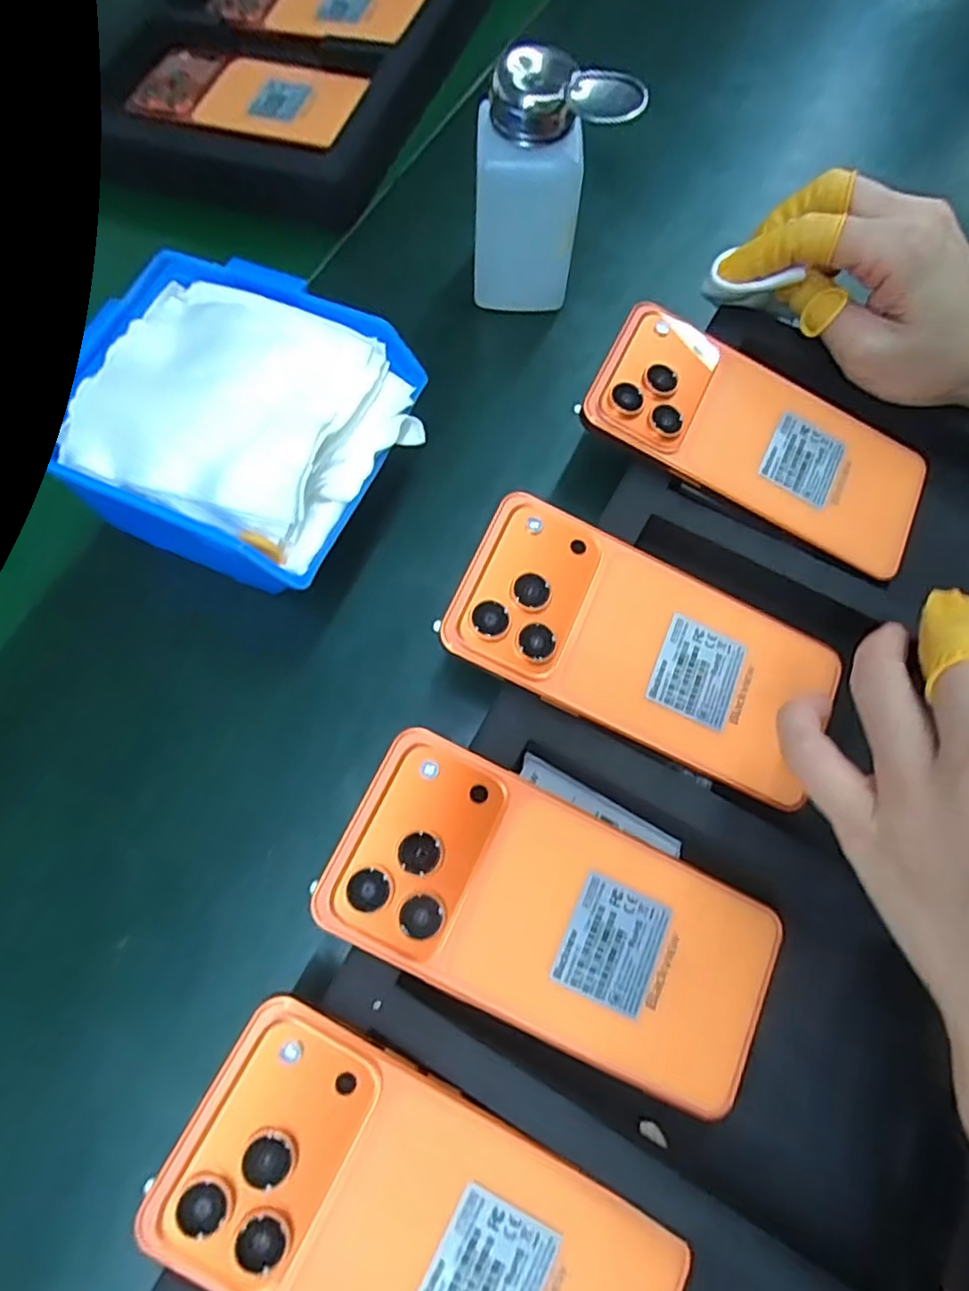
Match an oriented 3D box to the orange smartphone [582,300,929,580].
[{"bbox_3d":[0.128,-0.097,0.293,0.160,0.010,0.074,27,74,-3],"label":"orange smartphone"}]

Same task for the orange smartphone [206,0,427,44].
[{"bbox_3d":[-0.121,-0.447,0.436,0.144,0.009,0.079,16,73,8],"label":"orange smartphone"}]

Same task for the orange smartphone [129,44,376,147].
[{"bbox_3d":[-0.158,-0.360,0.410,0.151,0.005,0.068,16,73,8],"label":"orange smartphone"}]

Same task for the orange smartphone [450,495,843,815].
[{"bbox_3d":[0.066,-0.001,0.258,0.155,0.005,0.076,26,74,-4],"label":"orange smartphone"}]

